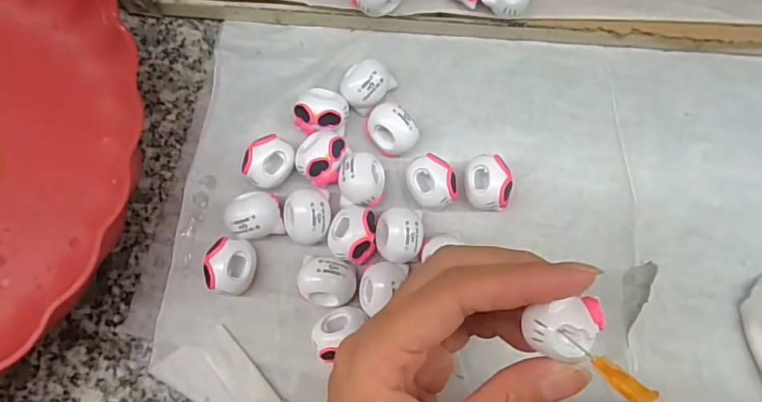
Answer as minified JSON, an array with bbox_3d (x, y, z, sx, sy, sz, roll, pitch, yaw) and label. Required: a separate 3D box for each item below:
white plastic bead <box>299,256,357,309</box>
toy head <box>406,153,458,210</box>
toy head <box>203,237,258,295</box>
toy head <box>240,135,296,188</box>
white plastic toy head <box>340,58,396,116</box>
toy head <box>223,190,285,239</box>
[{"bbox_3d":[-0.023,0.036,0.219,0.024,0.019,0.021,2,76,0],"label":"white plastic bead"},{"bbox_3d":[0.024,-0.008,0.231,0.020,0.019,0.024,-26,78,-7],"label":"toy head"},{"bbox_3d":[-0.066,0.029,0.220,0.019,0.019,0.024,5,76,1],"label":"toy head"},{"bbox_3d":[-0.052,-0.018,0.231,0.020,0.017,0.023,43,79,9],"label":"toy head"},{"bbox_3d":[-0.008,-0.056,0.243,0.020,0.021,0.024,41,79,9],"label":"white plastic toy head"},{"bbox_3d":[-0.057,0.006,0.225,0.023,0.018,0.022,0,76,-1],"label":"toy head"}]

